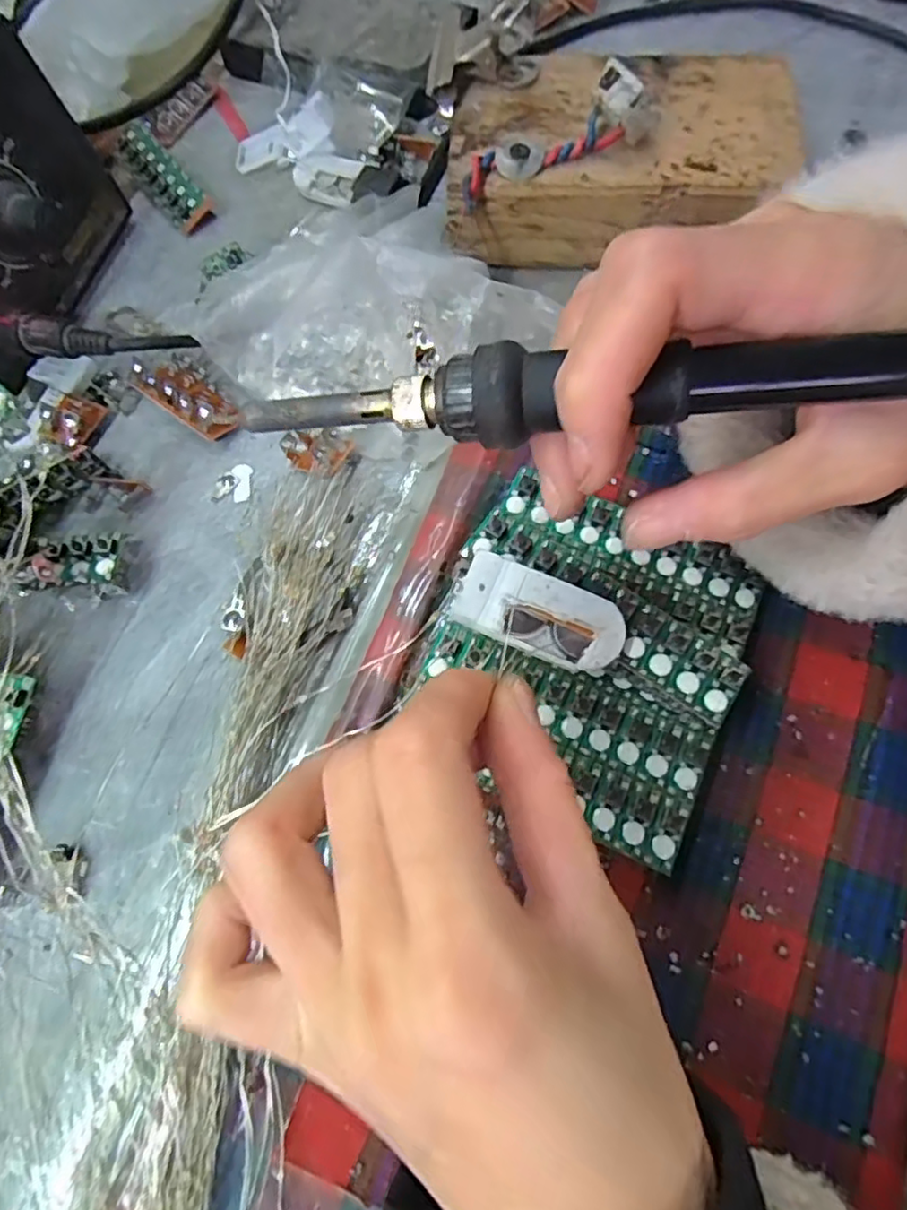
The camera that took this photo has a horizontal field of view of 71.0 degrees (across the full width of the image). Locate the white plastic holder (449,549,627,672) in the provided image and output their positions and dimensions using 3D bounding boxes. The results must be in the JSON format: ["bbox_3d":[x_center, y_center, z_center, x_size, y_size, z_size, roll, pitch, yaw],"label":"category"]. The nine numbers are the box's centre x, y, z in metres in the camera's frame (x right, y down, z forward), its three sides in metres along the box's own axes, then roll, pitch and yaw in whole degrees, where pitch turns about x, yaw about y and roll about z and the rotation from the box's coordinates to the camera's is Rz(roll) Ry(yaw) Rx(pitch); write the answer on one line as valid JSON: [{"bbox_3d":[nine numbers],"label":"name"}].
[{"bbox_3d":[0.027,0.004,0.195,0.049,0.012,0.024,20,72,10],"label":"white plastic holder"}]

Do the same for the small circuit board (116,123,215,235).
[{"bbox_3d":[-0.142,-0.207,0.309,0.022,0.007,0.069,-43,75,12],"label":"small circuit board"}]

